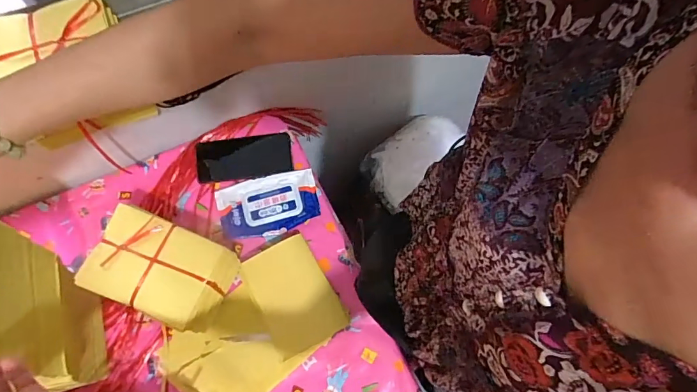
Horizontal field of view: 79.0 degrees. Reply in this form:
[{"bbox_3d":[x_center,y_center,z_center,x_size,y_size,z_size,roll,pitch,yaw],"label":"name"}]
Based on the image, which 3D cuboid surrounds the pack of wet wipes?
[{"bbox_3d":[-0.136,0.016,0.724,0.167,0.018,0.102,-14,72,-7],"label":"pack of wet wipes"}]

